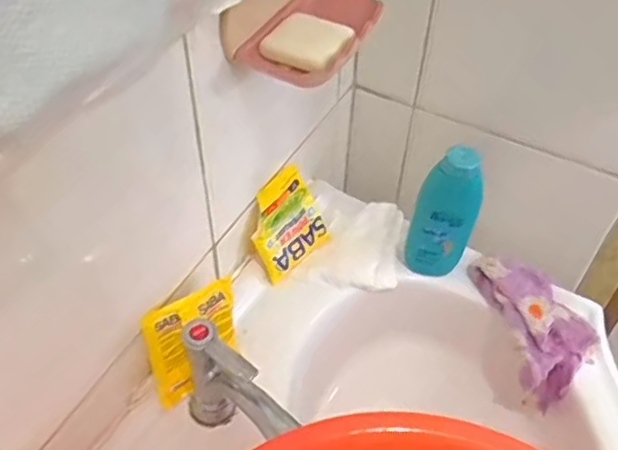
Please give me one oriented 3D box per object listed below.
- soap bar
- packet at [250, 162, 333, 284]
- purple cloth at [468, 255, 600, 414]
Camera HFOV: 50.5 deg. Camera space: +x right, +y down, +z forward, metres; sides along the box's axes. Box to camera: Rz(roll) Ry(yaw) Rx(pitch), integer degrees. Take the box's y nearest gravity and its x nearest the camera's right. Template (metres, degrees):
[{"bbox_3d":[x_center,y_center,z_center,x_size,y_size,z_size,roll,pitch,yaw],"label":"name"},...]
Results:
[{"bbox_3d":[0.001,-0.145,0.518,0.059,0.014,0.058,27,54,20],"label":"soap bar"},{"bbox_3d":[-0.024,-0.002,0.675,0.084,0.095,0.009,-41,28,-29],"label":"packet"},{"bbox_3d":[0.228,0.103,0.673,0.077,0.060,0.148,-17,51,-15],"label":"purple cloth"}]

